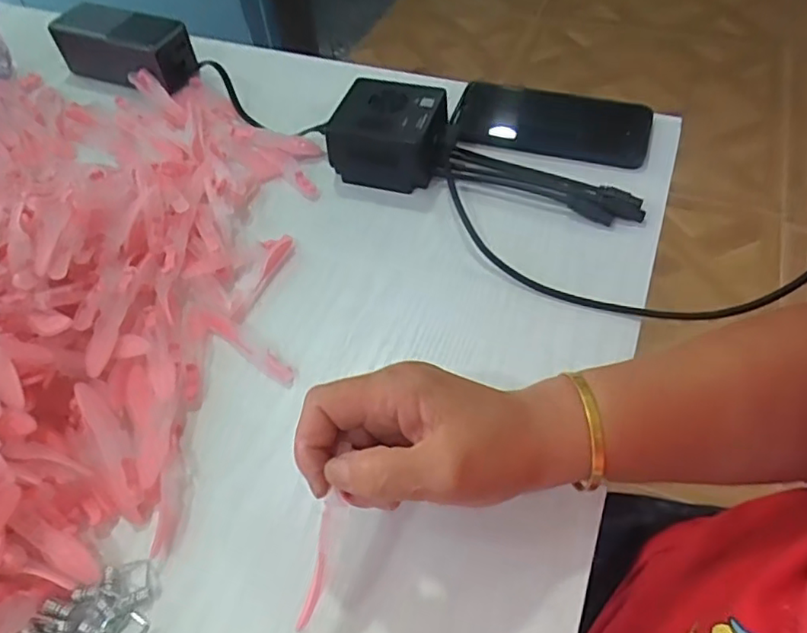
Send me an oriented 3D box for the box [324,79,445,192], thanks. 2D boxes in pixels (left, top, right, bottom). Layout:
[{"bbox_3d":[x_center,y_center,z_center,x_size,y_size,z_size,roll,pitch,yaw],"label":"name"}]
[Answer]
[{"bbox_3d":[-0.009,-0.140,0.462,0.079,0.049,0.070,11,53,11],"label":"box"}]

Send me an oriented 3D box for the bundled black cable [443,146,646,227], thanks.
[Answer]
[{"bbox_3d":[0.103,-0.096,0.446,0.144,0.012,0.033,20,55,17],"label":"bundled black cable"}]

